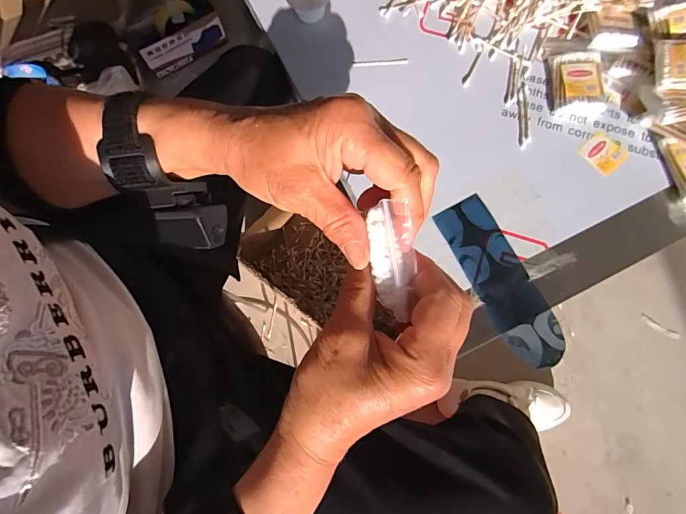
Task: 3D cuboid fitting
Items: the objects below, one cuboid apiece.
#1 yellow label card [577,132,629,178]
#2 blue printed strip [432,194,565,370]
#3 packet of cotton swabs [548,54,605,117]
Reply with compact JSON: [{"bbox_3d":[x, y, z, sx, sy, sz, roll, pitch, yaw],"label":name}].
[{"bbox_3d":[0.301,-0.120,0.465,0.041,0.004,0.043,-42,80,-10],"label":"yellow label card"},{"bbox_3d":[0.170,0.026,0.434,0.058,0.005,0.191,-27,77,-7],"label":"blue printed strip"},{"bbox_3d":[0.278,-0.202,0.472,0.059,0.017,0.071,2,75,0],"label":"packet of cotton swabs"}]

